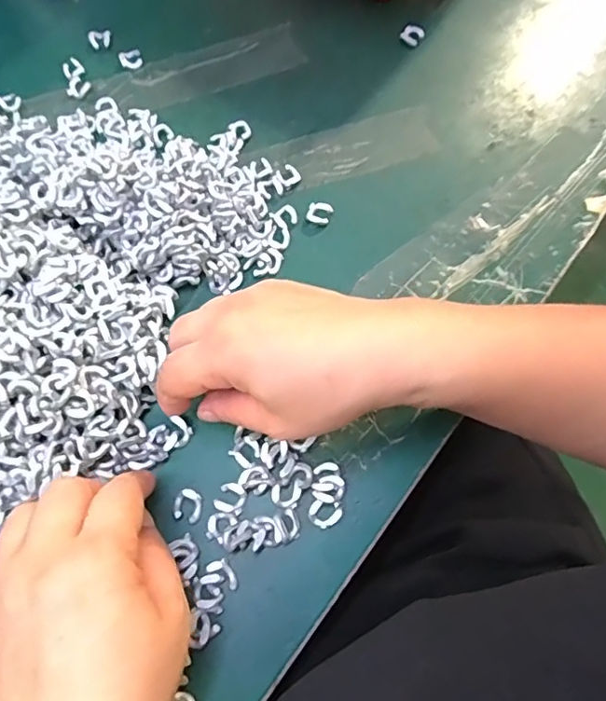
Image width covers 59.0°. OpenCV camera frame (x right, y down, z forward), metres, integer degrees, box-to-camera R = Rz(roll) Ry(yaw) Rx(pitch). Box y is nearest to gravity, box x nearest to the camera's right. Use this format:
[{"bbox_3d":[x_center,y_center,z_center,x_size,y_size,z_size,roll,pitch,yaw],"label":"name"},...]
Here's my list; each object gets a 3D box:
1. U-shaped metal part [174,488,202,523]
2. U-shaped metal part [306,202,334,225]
[{"bbox_3d":[-0.059,0.079,0.275,0.014,0.004,0.016,11,69,3],"label":"U-shaped metal part"},{"bbox_3d":[0.011,-0.089,0.343,0.015,0.004,0.015,16,69,5],"label":"U-shaped metal part"}]

